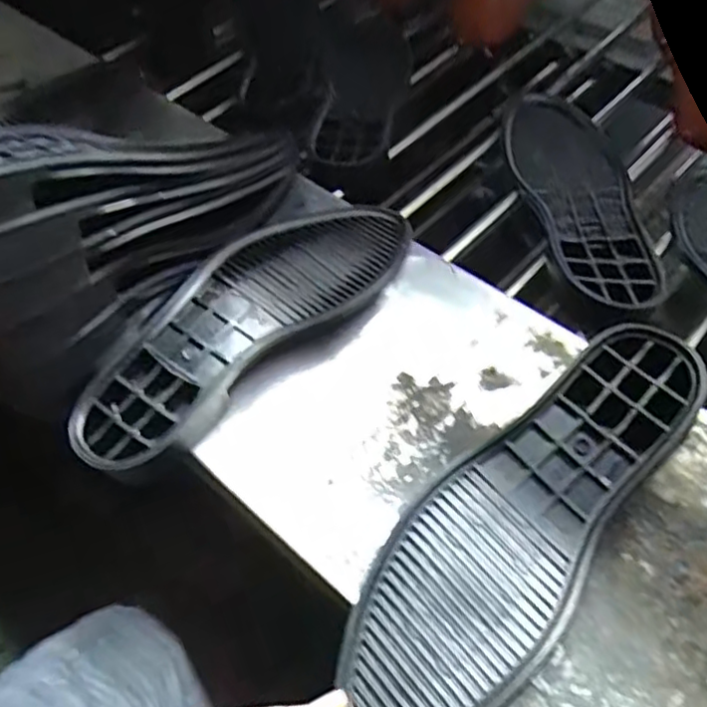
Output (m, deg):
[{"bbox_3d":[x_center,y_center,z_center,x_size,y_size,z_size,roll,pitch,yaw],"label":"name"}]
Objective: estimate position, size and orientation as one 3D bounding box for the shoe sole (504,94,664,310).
[{"bbox_3d":[0.195,-0.137,0.565,0.087,0.018,0.274,-5,54,1],"label":"shoe sole"}]

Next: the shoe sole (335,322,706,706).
[{"bbox_3d":[0.096,0.085,0.369,0.093,0.033,0.288,35,64,26],"label":"shoe sole"}]

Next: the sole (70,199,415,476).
[{"bbox_3d":[-0.066,-0.027,0.462,0.099,0.035,0.275,32,63,24],"label":"sole"}]

